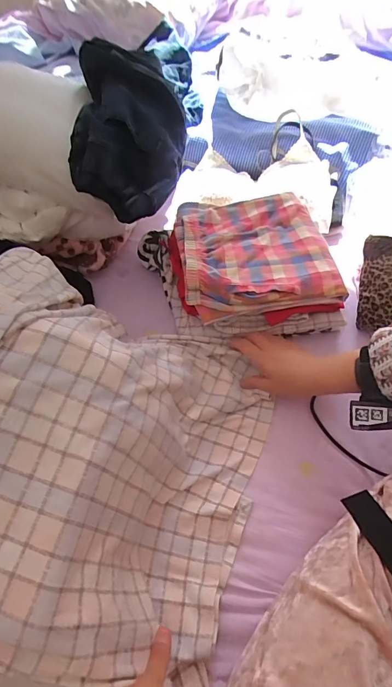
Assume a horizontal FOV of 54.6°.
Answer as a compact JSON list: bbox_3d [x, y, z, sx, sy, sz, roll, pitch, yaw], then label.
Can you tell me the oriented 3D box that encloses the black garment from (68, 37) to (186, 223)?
[{"bbox_3d":[-0.105,-0.355,0.614,0.168,0.121,0.309,0,58,2],"label":"black garment"}]

